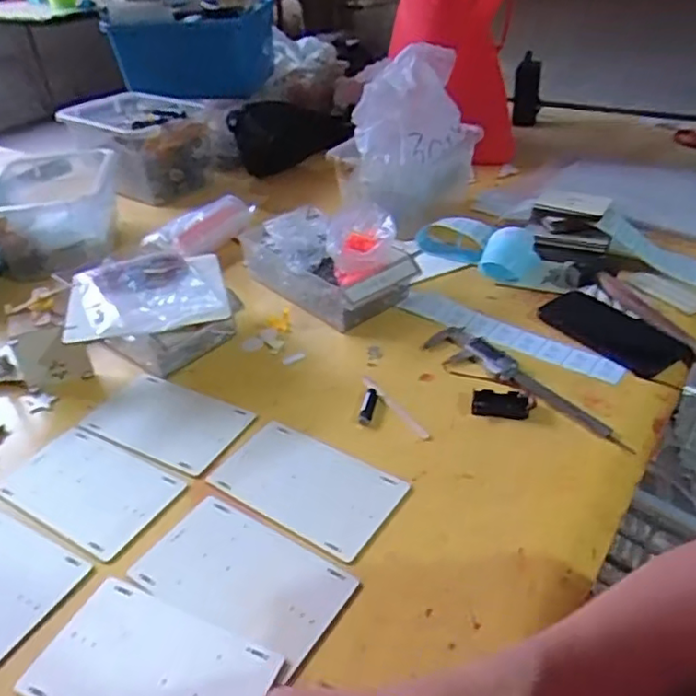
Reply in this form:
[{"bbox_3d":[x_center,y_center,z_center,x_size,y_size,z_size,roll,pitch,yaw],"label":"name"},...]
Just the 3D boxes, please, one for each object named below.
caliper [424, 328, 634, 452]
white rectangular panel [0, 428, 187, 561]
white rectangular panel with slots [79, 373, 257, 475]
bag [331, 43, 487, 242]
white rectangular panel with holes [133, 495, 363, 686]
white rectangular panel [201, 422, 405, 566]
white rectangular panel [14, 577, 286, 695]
[{"bbox_3d":[0.189,0.034,0.692,0.062,0.012,0.261,-25,40,-27],"label":"caliper"},{"bbox_3d":[-0.248,0.134,0.606,0.168,0.004,0.103,17,40,27],"label":"white rectangular panel"},{"bbox_3d":[-0.194,0.078,0.682,0.171,0.009,0.102,15,39,25],"label":"white rectangular panel with slots"},{"bbox_3d":[0.092,-0.325,0.994,0.187,0.238,0.190,10,38,20],"label":"bag"},{"bbox_3d":[-0.086,0.183,0.512,0.172,0.004,0.096,19,41,29],"label":"white rectangular panel with holes"},{"bbox_3d":[-0.038,0.125,0.587,0.168,0.007,0.100,19,41,30],"label":"white rectangular panel"},{"bbox_3d":[-0.142,0.232,0.449,0.161,0.005,0.099,13,39,23],"label":"white rectangular panel"}]

